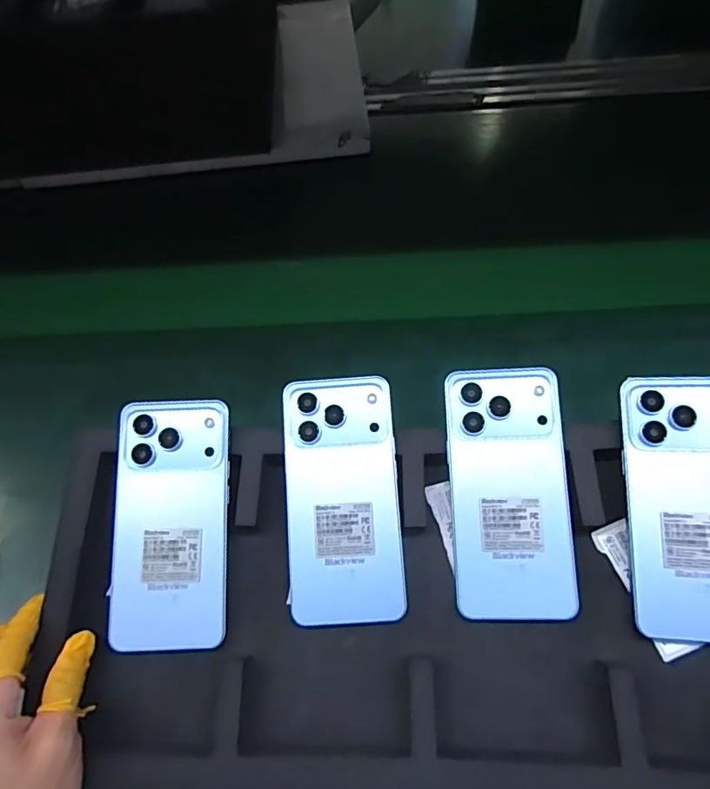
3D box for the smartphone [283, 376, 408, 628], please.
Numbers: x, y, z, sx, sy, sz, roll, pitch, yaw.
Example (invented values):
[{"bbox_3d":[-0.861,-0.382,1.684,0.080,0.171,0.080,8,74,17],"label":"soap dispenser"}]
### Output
[{"bbox_3d":[-0.008,0.069,0.349,0.077,0.005,0.163,-4,79,2],"label":"smartphone"}]

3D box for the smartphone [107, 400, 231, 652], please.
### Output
[{"bbox_3d":[-0.125,0.085,0.347,0.076,0.005,0.162,-1,78,-1],"label":"smartphone"}]

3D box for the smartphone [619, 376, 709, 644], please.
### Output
[{"bbox_3d":[0.213,0.069,0.323,0.076,0.005,0.162,0,81,11],"label":"smartphone"}]

